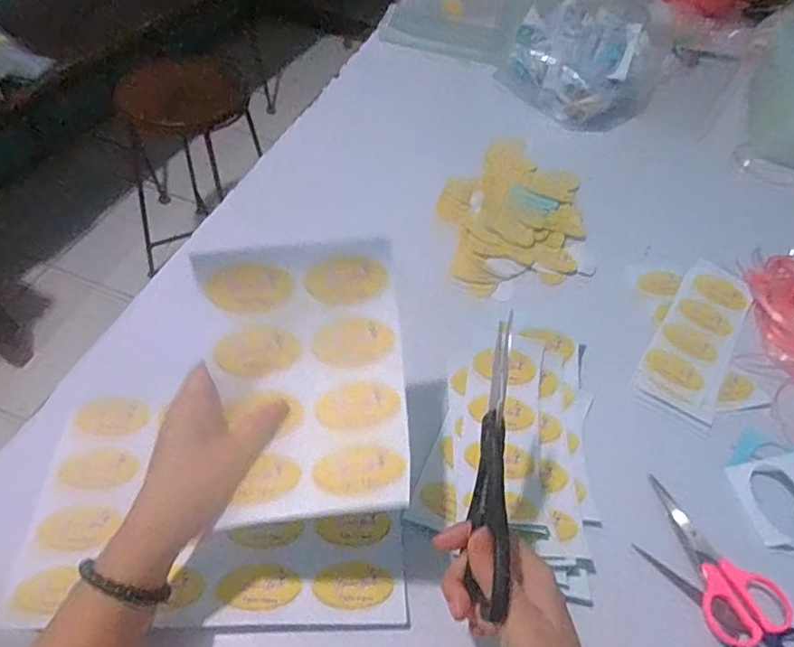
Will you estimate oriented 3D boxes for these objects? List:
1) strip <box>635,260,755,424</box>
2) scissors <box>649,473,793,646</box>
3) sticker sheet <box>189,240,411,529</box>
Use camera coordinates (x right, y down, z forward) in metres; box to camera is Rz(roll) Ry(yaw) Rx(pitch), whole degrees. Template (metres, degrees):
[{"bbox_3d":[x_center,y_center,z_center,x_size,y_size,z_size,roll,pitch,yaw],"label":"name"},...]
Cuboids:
[{"bbox_3d":[0.347,0.009,0.628,0.078,0.004,0.238,30,55,16],"label":"strip"},{"bbox_3d":[0.270,0.193,0.466,0.060,0.018,0.139,-5,55,-11],"label":"scissors"},{"bbox_3d":[-0.066,0.039,0.402,0.144,0.044,0.191,-5,74,-6],"label":"sticker sheet"}]

